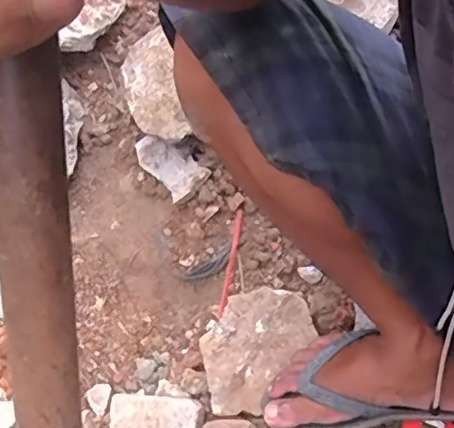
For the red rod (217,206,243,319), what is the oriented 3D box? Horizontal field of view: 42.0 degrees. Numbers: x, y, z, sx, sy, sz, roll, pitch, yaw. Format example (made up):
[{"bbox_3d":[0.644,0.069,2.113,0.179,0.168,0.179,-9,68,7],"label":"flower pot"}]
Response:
[{"bbox_3d":[0.005,0.063,0.773,0.011,0.014,0.140,10,83,9],"label":"red rod"}]

